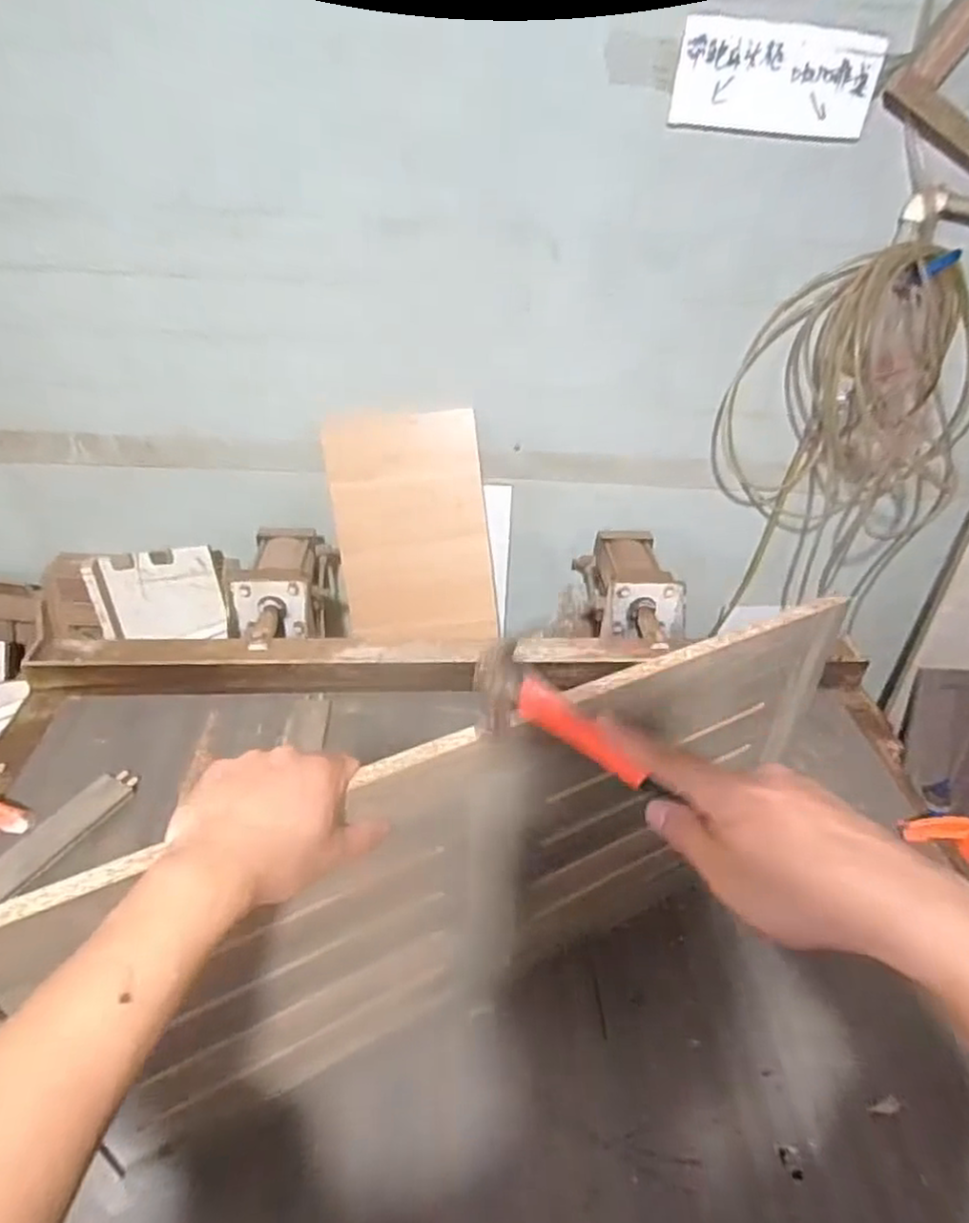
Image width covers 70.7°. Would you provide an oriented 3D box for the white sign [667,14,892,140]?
[{"bbox_3d":[0.422,-0.769,0.991,0.286,0.129,0.013,4,45,-1],"label":"white sign"}]

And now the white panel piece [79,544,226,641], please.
[{"bbox_3d":[-0.693,-0.029,1.451,0.268,0.193,0.028,-5,18,1],"label":"white panel piece"}]

